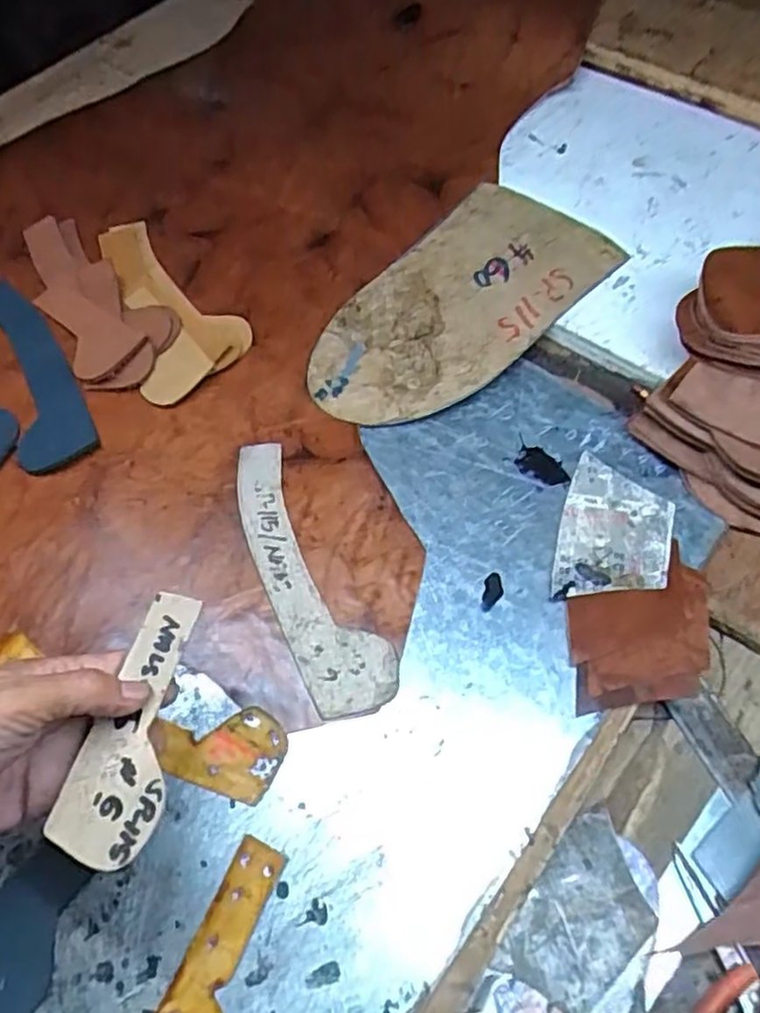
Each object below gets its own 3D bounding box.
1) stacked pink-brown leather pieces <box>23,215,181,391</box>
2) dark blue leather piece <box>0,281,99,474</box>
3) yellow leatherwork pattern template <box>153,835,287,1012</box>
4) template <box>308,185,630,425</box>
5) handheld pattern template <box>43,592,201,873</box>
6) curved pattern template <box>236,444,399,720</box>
[{"bbox_3d":[-0.250,-0.181,0.576,0.085,0.019,0.220,-37,68,-16],"label":"stacked pink-brown leather pieces"},{"bbox_3d":[-0.275,-0.110,0.547,0.054,0.008,0.205,-25,62,-11],"label":"dark blue leather piece"},{"bbox_3d":[-0.076,0.237,0.346,0.051,0.004,0.117,21,59,15],"label":"yellow leatherwork pattern template"},{"bbox_3d":[0.064,-0.166,0.572,0.142,0.011,0.277,40,74,19],"label":"template"},{"bbox_3d":[-0.114,0.102,0.331,0.052,0.005,0.125,5,58,19],"label":"handheld pattern template"},{"bbox_3d":[-0.055,0.042,0.462,0.054,0.010,0.208,-23,62,-18],"label":"curved pattern template"}]

